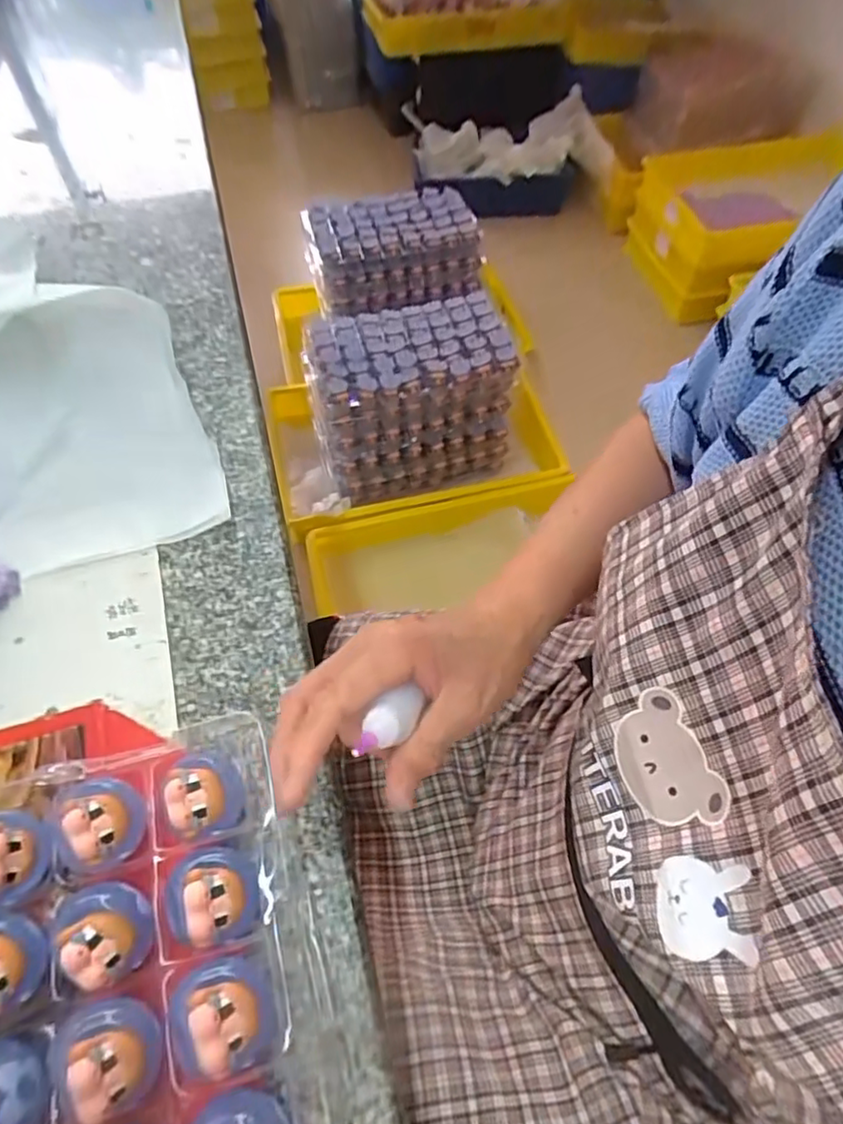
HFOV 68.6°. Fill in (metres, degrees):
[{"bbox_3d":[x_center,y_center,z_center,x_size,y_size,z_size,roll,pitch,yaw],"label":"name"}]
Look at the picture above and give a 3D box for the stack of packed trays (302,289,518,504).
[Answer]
[{"bbox_3d":[-0.031,-0.337,1.273,0.379,0.272,0.270,-12,57,-6],"label":"stack of packed trays"}]

